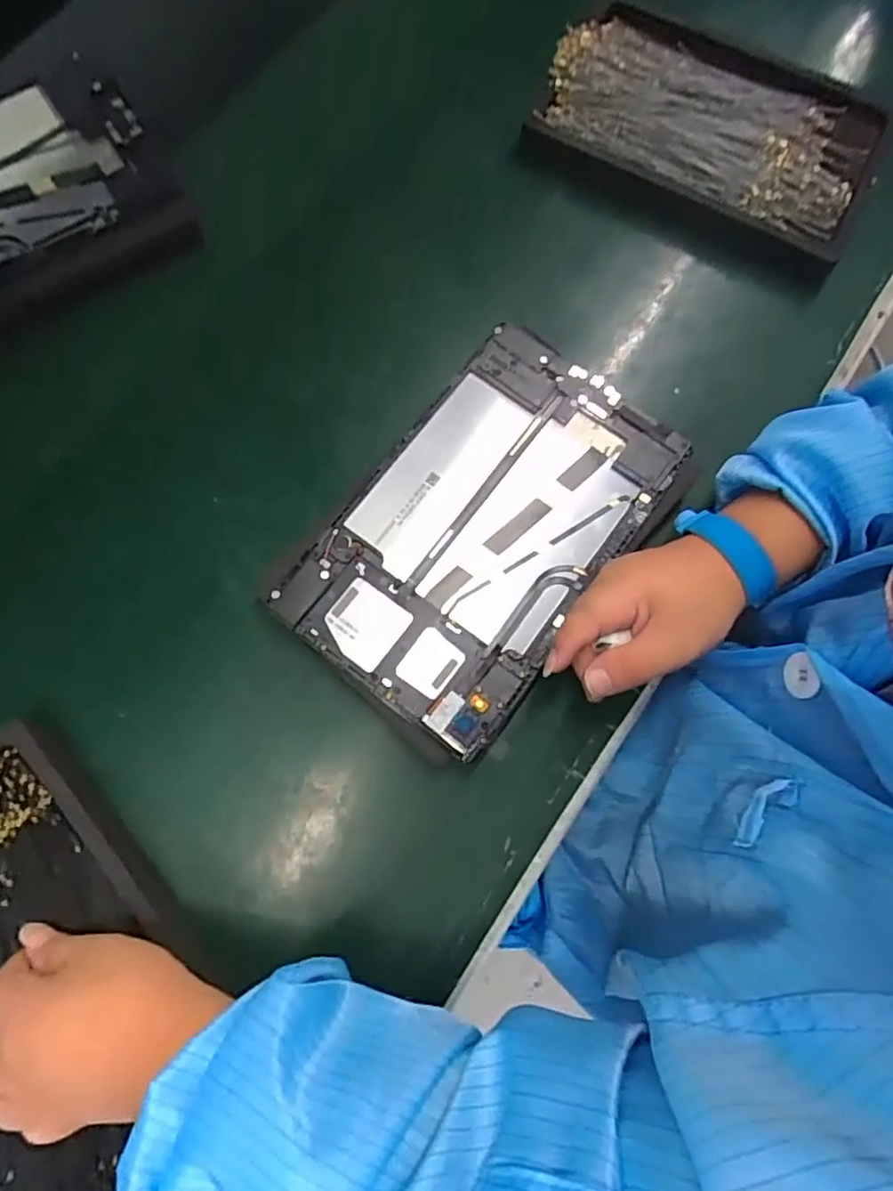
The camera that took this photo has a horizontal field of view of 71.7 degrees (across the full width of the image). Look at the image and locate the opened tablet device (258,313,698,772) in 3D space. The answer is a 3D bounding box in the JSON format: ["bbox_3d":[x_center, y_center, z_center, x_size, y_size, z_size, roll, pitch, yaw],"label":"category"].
[{"bbox_3d":[0.019,-0.046,0.371,0.161,0.015,0.233,37,79,7],"label":"opened tablet device"}]

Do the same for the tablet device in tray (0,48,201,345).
[{"bbox_3d":[-0.337,-0.285,0.455,0.245,0.036,0.210,-30,80,-7],"label":"tablet device in tray"}]

